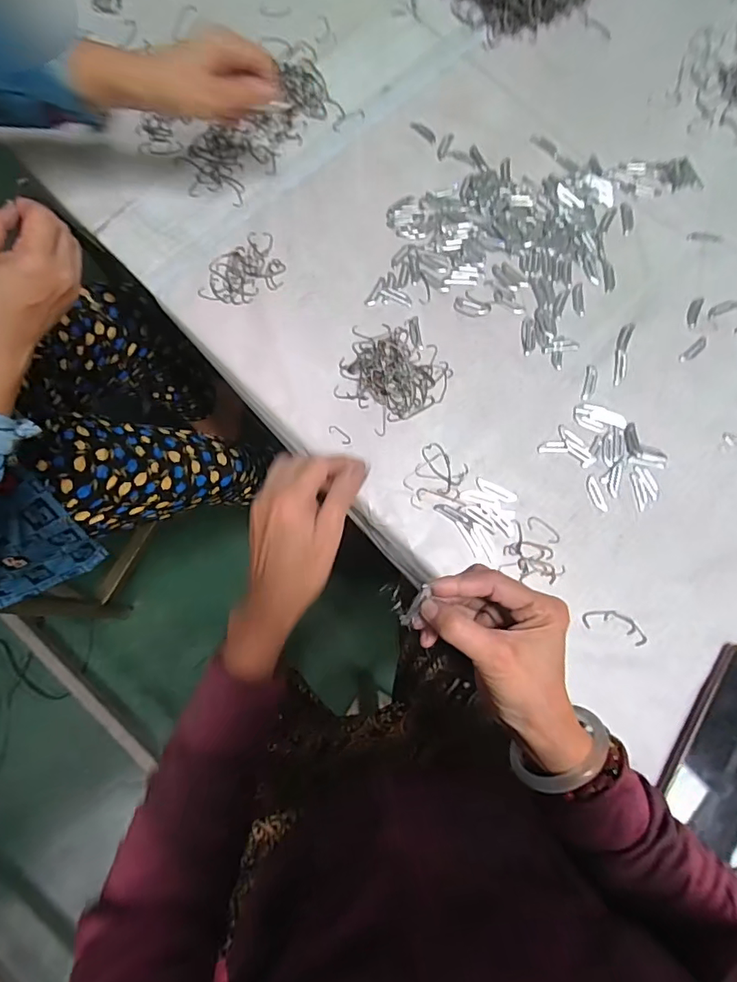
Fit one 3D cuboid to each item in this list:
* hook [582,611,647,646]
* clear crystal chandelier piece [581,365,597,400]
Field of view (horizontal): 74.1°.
[{"bbox_3d":[0.225,0.122,0.443,0.058,0.004,0.022,20,79,4],"label":"hook"},{"bbox_3d":[0.223,-0.109,0.490,0.012,0.004,0.038,14,79,3],"label":"clear crystal chandelier piece"}]

